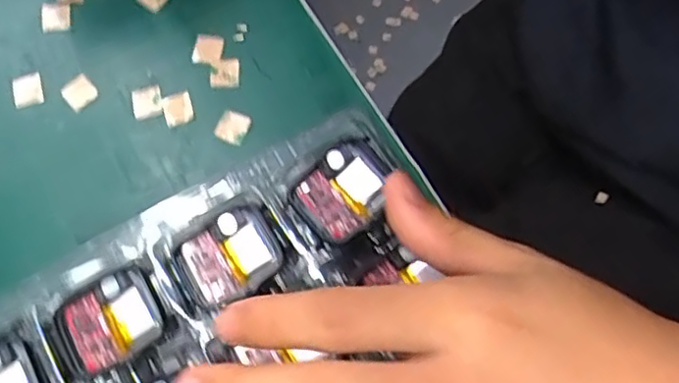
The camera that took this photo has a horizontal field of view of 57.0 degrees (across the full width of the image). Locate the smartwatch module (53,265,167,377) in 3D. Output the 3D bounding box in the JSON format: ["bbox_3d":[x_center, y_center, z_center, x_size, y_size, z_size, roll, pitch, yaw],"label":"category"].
[{"bbox_3d":[-0.096,0.054,0.262,0.041,0.005,0.036,-29,73,-8],"label":"smartwatch module"}]

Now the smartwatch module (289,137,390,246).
[{"bbox_3d":[0.001,-0.001,0.277,0.042,0.005,0.034,-42,82,-9],"label":"smartwatch module"}]

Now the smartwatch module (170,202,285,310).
[{"bbox_3d":[-0.048,0.027,0.269,0.043,0.011,0.036,-32,74,-8],"label":"smartwatch module"}]

